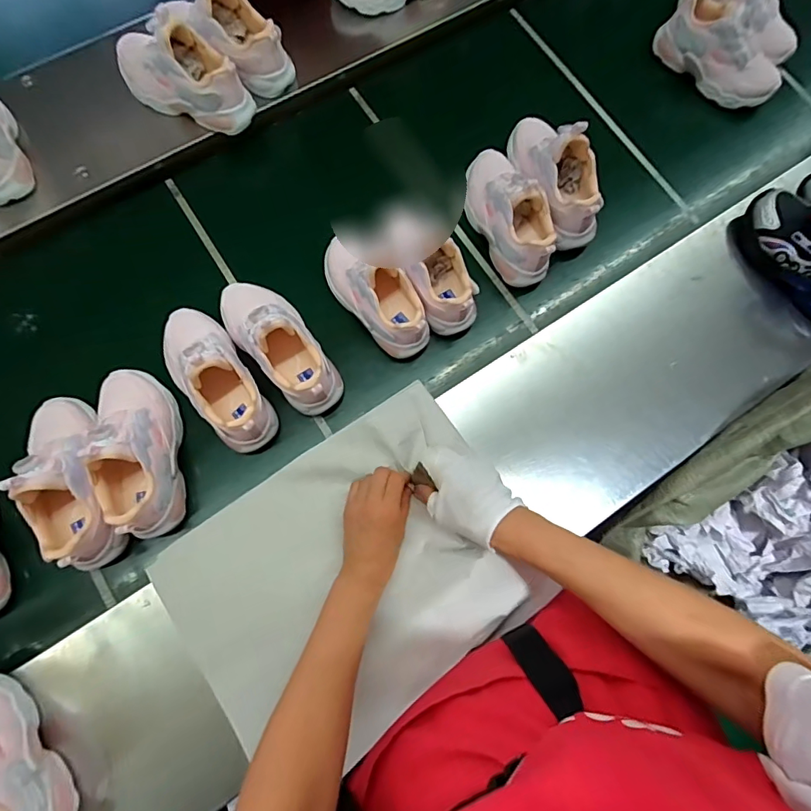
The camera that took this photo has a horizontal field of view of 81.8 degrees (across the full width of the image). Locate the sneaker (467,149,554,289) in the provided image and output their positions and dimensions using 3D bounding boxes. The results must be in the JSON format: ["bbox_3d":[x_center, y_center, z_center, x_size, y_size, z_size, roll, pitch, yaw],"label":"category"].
[{"bbox_3d":[0.141,-0.271,0.645,0.078,0.107,0.201,-19,79,-9],"label":"sneaker"}]

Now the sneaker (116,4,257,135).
[{"bbox_3d":[-0.300,-0.448,0.619,0.183,0.101,0.079,24,76,2],"label":"sneaker"}]

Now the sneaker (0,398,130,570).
[{"bbox_3d":[-0.385,0.080,0.524,0.078,0.101,0.201,-25,79,-10],"label":"sneaker"}]

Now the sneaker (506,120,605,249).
[{"bbox_3d":[0.209,-0.330,0.650,0.069,0.111,0.203,-26,80,-10],"label":"sneaker"}]

